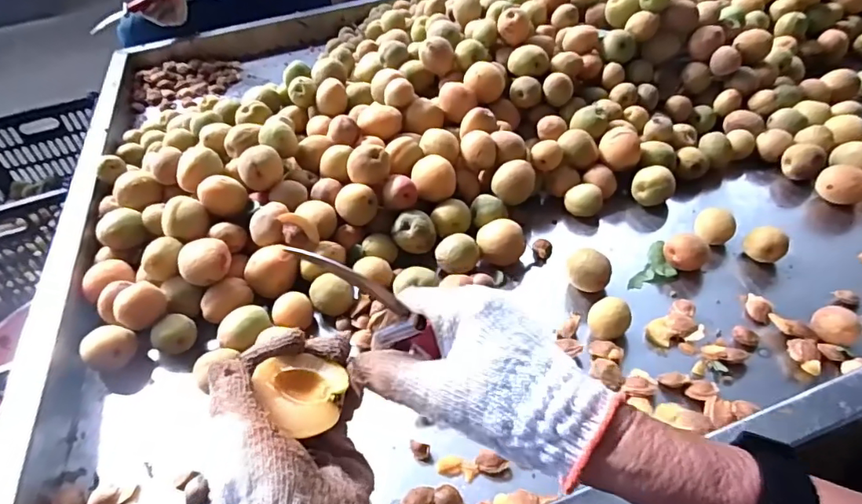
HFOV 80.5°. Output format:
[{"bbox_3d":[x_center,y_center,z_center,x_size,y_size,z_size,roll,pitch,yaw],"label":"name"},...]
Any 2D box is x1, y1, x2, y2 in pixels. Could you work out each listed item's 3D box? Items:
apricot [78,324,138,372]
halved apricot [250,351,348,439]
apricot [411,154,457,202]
[{"bbox_3d":[-0.291,0.085,0.458,0.035,0.033,0.041,25,52,30],"label":"apricot"},{"bbox_3d":[-0.072,0.081,0.282,0.045,0.020,0.040,17,46,-2],"label":"halved apricot"},{"bbox_3d":[0.004,-0.080,0.543,0.045,0.037,0.036,-6,43,2],"label":"apricot"}]

